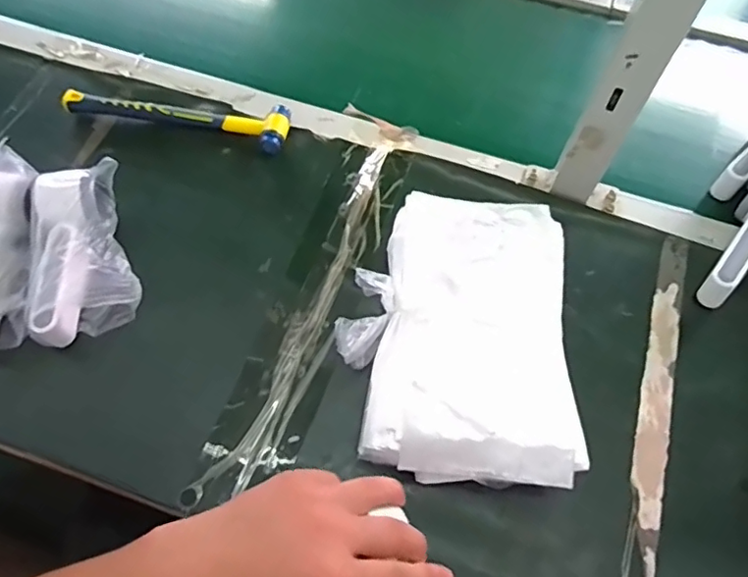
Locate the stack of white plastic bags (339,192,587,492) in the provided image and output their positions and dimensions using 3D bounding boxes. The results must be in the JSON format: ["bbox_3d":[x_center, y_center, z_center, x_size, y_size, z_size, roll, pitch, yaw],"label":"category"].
[{"bbox_3d":[0.070,0.042,0.495,0.196,0.069,0.243,1,65,0],"label":"stack of white plastic bags"}]

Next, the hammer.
[{"bbox_3d":[-0.212,-0.191,0.624,0.241,0.029,0.060,11,65,5],"label":"hammer"}]

